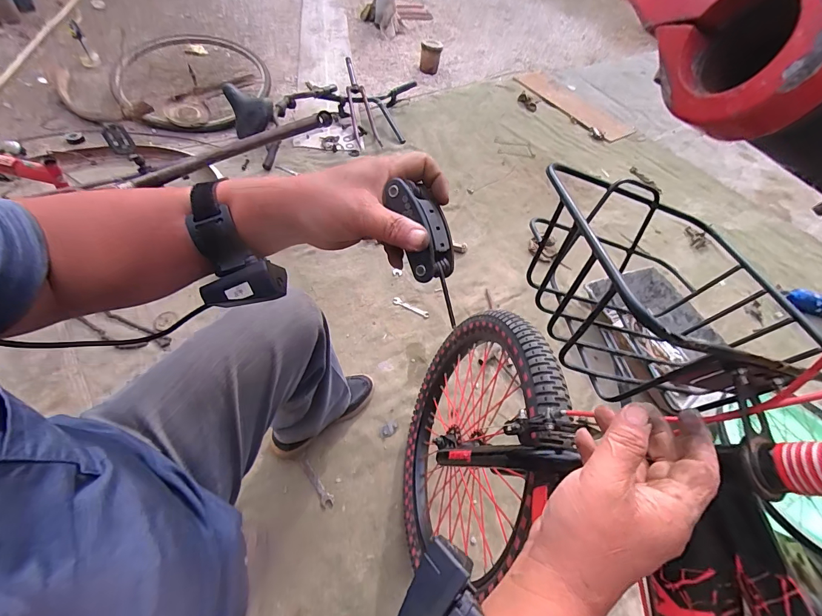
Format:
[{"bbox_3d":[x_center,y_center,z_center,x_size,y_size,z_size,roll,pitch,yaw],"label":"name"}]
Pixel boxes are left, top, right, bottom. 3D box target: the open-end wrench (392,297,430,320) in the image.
[{"bbox_3d":[0.001,0.000,1.145,0.120,0.009,0.027,25,55,8],"label":"open-end wrench"}]

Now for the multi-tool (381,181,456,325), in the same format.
[{"bbox_3d":[0.018,-0.046,0.310,0.052,0.035,0.127,-26,103,-20],"label":"multi-tool"}]

